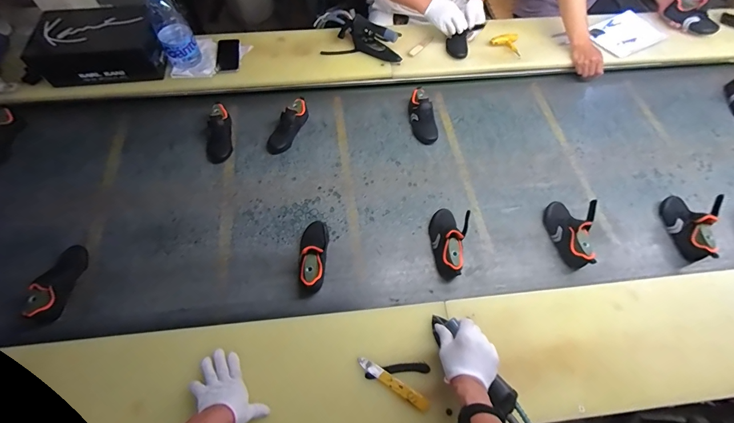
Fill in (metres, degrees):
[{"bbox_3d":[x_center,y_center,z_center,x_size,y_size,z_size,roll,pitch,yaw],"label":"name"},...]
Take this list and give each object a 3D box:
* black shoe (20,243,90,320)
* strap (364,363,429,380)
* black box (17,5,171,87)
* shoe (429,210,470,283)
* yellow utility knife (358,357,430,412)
[{"bbox_3d":[-0.752,0.168,0.841,0.065,0.076,0.188,5,64,1],"label":"black shoe"},{"bbox_3d":[0.066,0.340,0.741,0.136,0.008,0.023,-5,64,-4],"label":"strap"},{"bbox_3d":[-0.833,-0.512,1.076,0.360,0.130,0.196,-4,64,-3],"label":"black box"},{"bbox_3d":[0.213,0.070,0.896,0.077,0.107,0.186,1,64,-1],"label":"shoe"},{"bbox_3d":[0.055,0.359,0.725,0.166,0.007,0.026,30,67,13],"label":"yellow utility knife"}]

